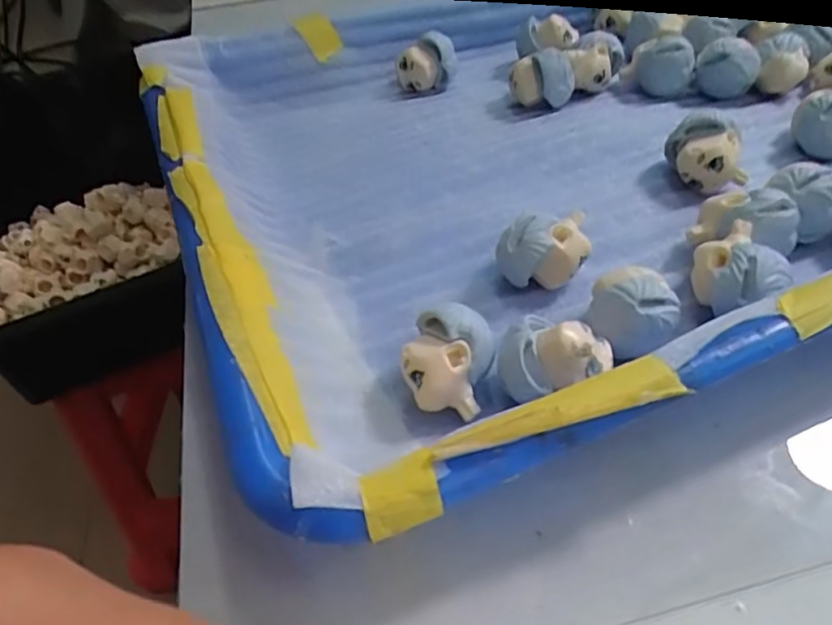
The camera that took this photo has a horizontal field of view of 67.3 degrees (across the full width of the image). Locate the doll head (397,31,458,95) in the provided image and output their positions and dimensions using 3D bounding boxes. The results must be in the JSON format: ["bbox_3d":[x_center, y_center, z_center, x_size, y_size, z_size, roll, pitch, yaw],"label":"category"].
[{"bbox_3d":[0.005,-0.116,0.290,0.027,0.022,0.025,-4,46,3],"label":"doll head"}]

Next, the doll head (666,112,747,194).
[{"bbox_3d":[0.102,-0.055,0.219,0.028,0.023,0.017,18,51,23],"label":"doll head"}]

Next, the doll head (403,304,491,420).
[{"bbox_3d":[0.008,0.013,0.164,0.021,0.023,0.022,-3,46,4],"label":"doll head"}]

